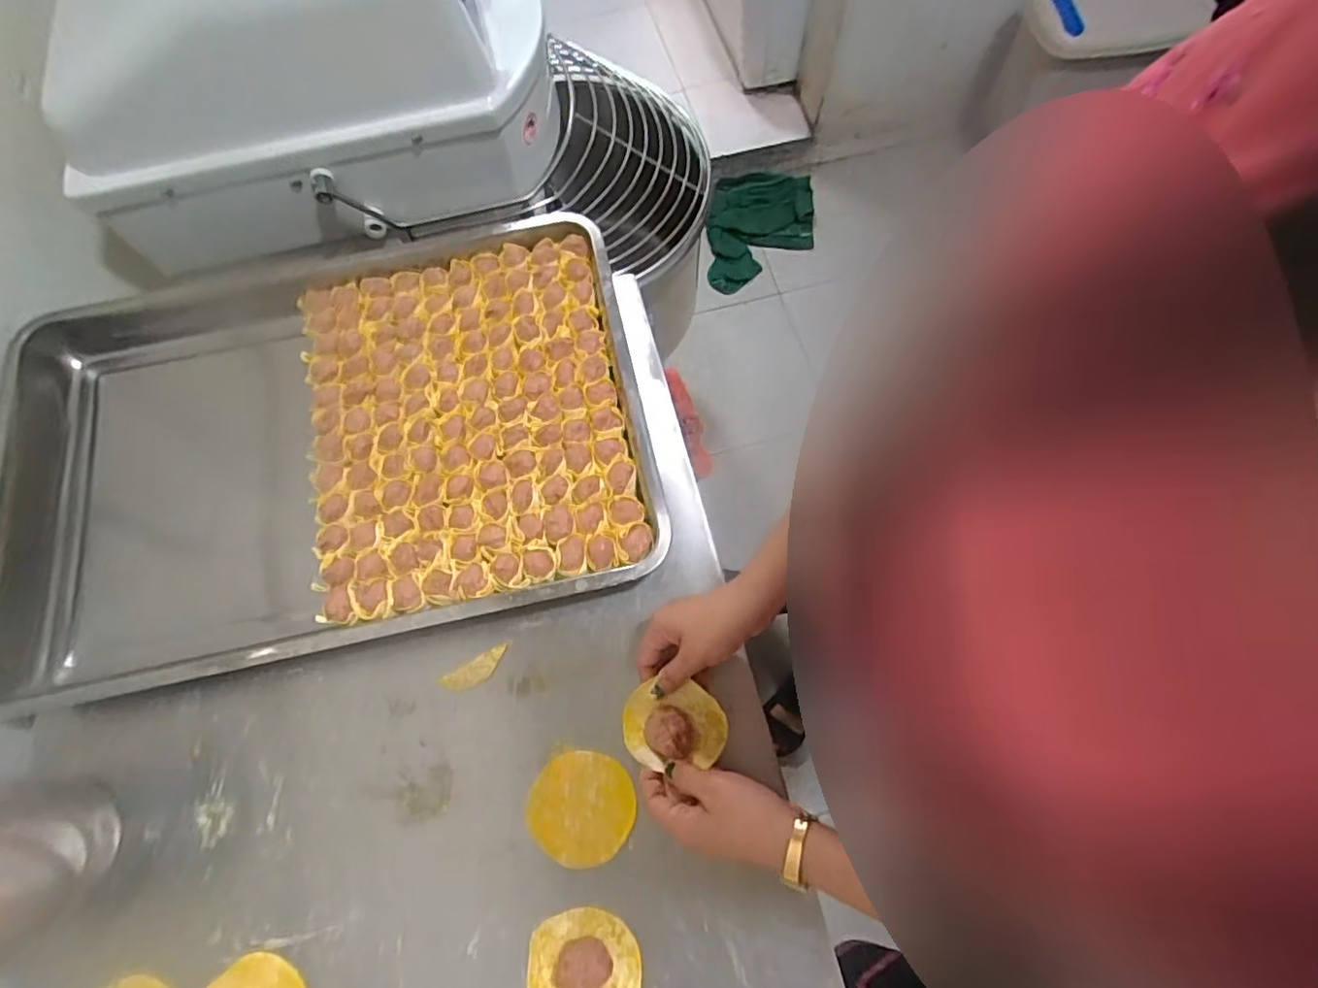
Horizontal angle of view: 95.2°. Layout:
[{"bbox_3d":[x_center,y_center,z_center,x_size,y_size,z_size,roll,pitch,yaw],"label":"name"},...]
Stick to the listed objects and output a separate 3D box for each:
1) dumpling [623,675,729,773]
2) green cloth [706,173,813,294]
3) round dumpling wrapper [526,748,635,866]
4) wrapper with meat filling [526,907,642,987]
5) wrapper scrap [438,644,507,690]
[{"bbox_3d":[0.013,0.182,0.473,0.080,0.024,0.061,6,70,3],"label":"dumpling"},{"bbox_3d":[0.269,-0.720,1.647,0.307,0.093,0.353,-3,70,1],"label":"green cloth"},{"bbox_3d":[-0.062,0.251,0.484,0.080,0.006,0.080,2,62,-4],"label":"round dumpling wrapper"},{"bbox_3d":[-0.055,0.347,0.431,0.080,0.022,0.078,0,70,1],"label":"wrapper with meat filling"},{"bbox_3d":[-0.158,0.153,0.520,0.060,0.004,0.021,-30,72,-9],"label":"wrapper scrap"}]

